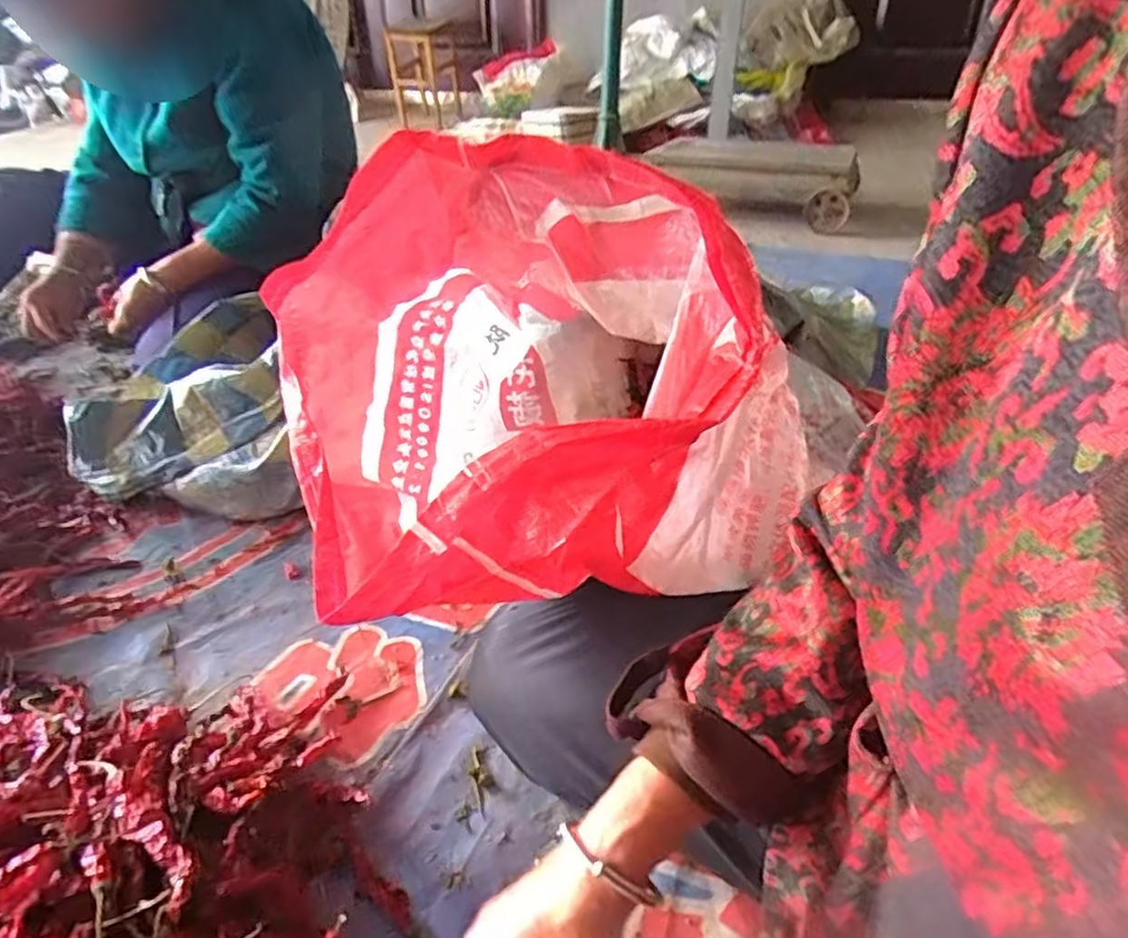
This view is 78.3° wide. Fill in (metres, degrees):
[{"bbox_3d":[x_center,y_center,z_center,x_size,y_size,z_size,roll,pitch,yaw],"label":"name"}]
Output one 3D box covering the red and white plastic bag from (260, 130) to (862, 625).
[{"bbox_3d":[-0.035,-0.089,0.562,0.368,0.282,0.374,-14,36,-21],"label":"red and white plastic bag"}]

